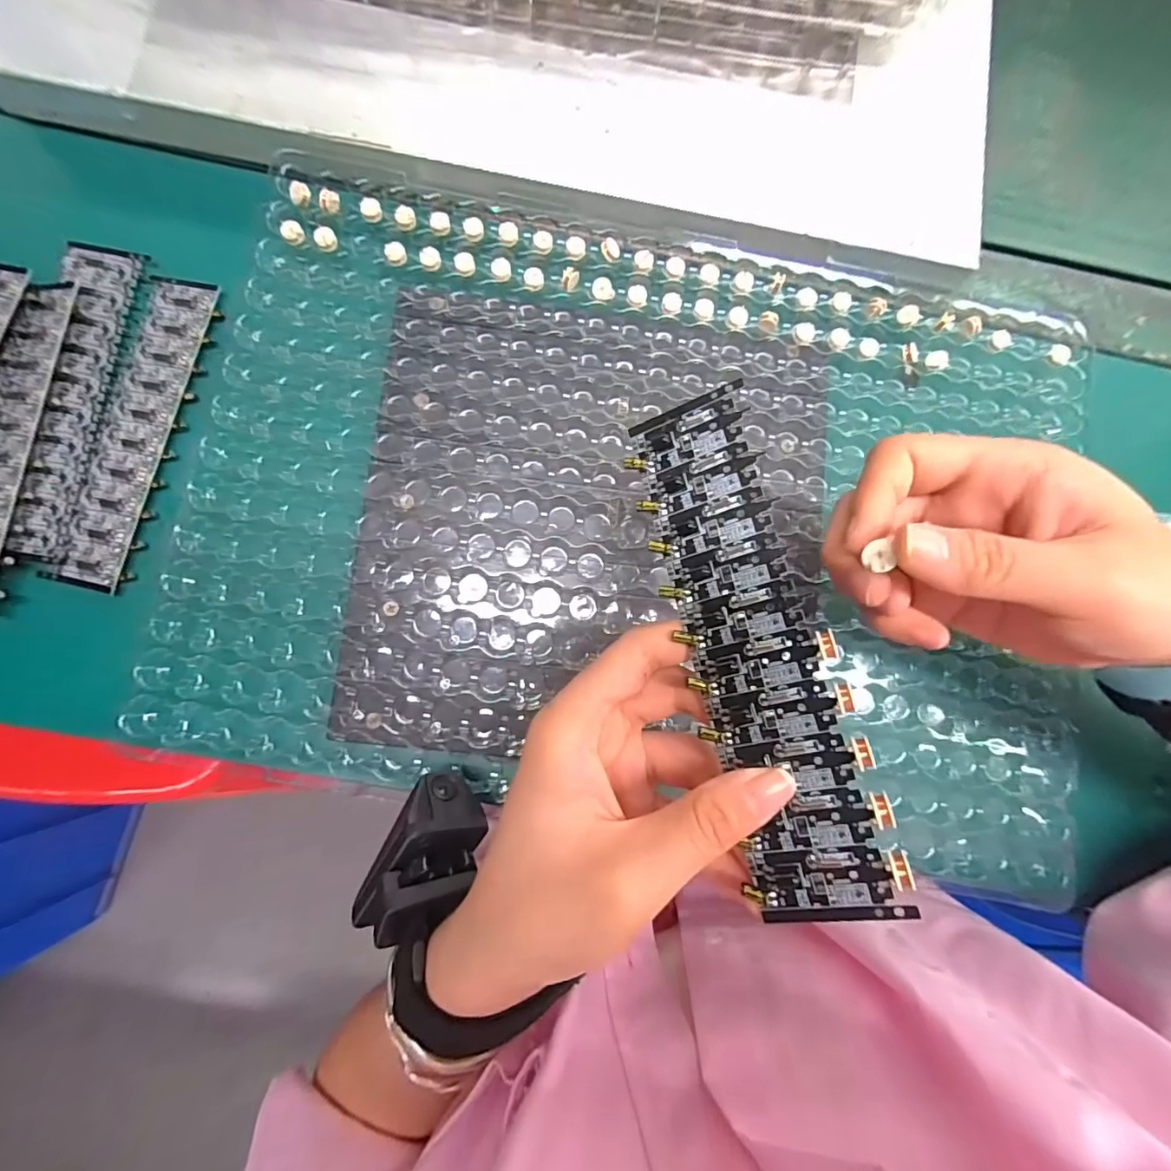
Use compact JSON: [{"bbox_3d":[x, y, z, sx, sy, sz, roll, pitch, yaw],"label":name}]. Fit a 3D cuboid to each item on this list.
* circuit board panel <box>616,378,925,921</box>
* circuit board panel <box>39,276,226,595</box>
[{"bbox_3d":[0.053,0.017,0.161,0.042,0.004,0.162,-19,78,22],"label":"circuit board panel"},{"bbox_3d":[-0.225,-0.079,0.256,0.039,0.005,0.163,11,81,-2],"label":"circuit board panel"}]

